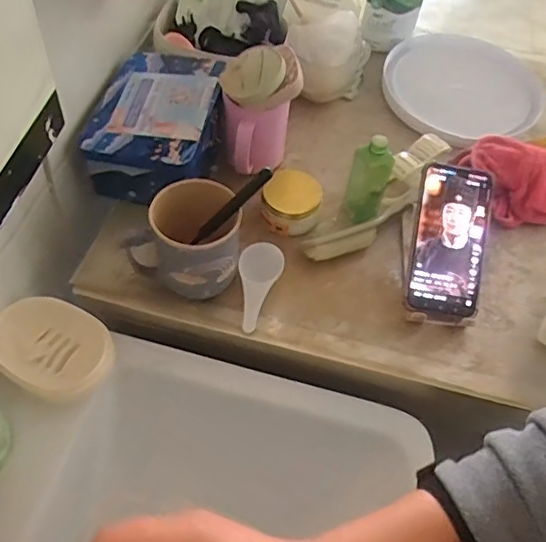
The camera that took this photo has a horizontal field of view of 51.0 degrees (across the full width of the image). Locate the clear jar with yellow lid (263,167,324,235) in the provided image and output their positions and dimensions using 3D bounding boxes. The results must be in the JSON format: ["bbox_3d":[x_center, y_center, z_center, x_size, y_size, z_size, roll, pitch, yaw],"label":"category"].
[{"bbox_3d":[0.021,-0.079,0.655,0.065,0.043,0.065,2,55,-3],"label":"clear jar with yellow lid"}]

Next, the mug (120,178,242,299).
[{"bbox_3d":[-0.084,-0.028,0.584,0.099,0.109,0.092,22,56,10],"label":"mug"}]

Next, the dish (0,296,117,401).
[{"bbox_3d":[-0.216,0.078,0.566,0.119,0.028,0.089,29,57,15],"label":"dish"}]

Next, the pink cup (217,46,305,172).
[{"bbox_3d":[-0.015,-0.186,0.663,0.084,0.133,0.088,2,55,-3],"label":"pink cup"}]

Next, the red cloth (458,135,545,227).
[{"bbox_3d":[0.305,-0.113,0.703,0.137,0.057,0.105,1,55,-5],"label":"red cloth"}]

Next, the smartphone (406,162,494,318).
[{"bbox_3d":[0.189,-0.033,0.611,0.075,0.016,0.157,9,85,1],"label":"smartphone"}]

